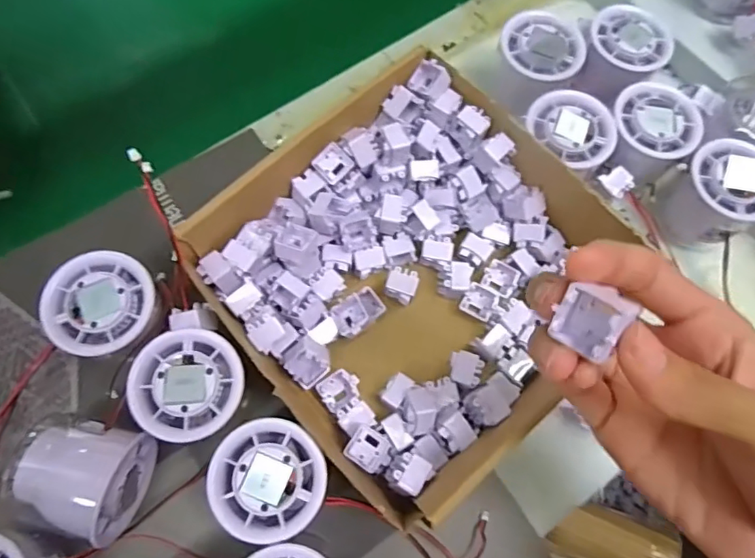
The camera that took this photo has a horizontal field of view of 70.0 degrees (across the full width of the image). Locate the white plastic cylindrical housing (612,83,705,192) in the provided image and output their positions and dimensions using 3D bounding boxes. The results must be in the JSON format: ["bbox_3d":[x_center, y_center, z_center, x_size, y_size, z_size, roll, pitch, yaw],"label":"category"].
[{"bbox_3d":[0.183,-0.096,0.370,0.056,0.044,0.059,11,70,1],"label":"white plastic cylindrical housing"}]

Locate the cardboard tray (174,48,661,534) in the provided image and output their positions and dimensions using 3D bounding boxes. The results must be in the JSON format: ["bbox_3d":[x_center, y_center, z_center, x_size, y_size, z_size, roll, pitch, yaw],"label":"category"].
[{"bbox_3d":[0.020,0.000,0.331,0.213,0.072,0.208,-42,77,-16],"label":"cardboard tray"}]

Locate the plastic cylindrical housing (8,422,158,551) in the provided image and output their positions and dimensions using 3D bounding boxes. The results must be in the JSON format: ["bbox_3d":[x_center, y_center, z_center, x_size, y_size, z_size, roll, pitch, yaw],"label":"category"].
[{"bbox_3d":[-0.156,0.105,0.287,0.051,0.049,0.054,1,70,-3],"label":"plastic cylindrical housing"}]

